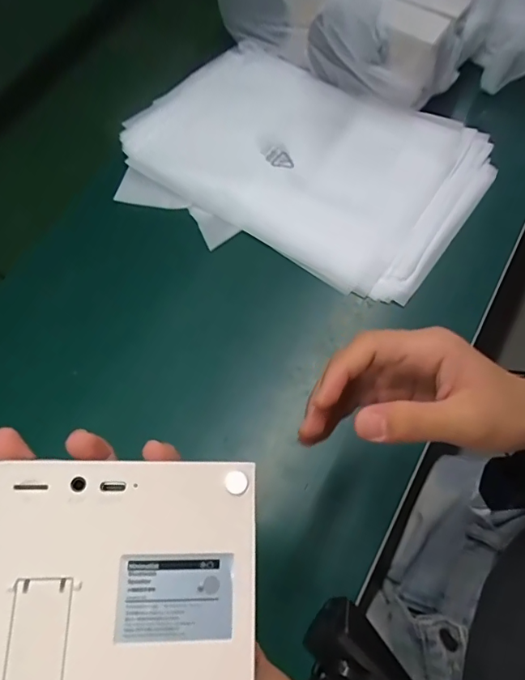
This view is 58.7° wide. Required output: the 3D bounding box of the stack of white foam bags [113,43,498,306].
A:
[{"bbox_3d":[0.031,-0.198,0.515,0.381,0.036,0.261,32,71,17],"label":"stack of white foam bags"}]

